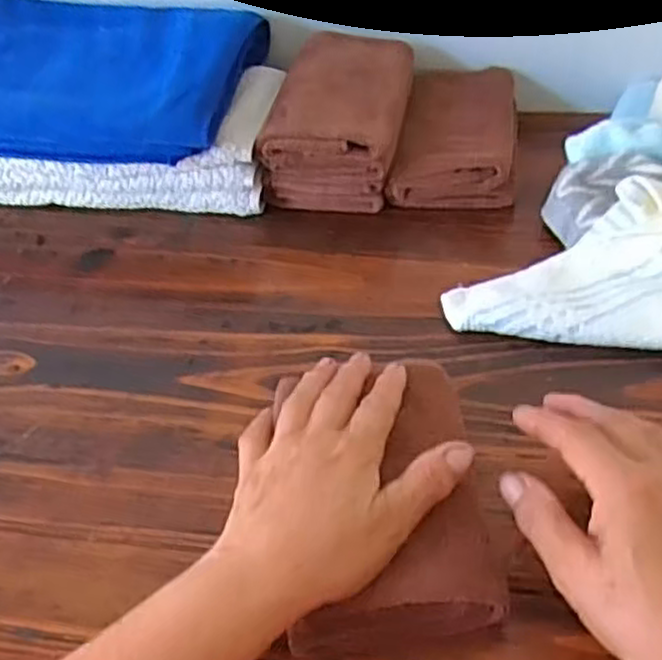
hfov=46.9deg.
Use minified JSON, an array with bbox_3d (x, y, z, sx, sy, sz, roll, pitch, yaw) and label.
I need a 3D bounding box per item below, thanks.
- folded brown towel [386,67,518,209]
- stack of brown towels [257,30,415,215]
[{"bbox_3d":[0.107,-0.160,0.641,0.093,0.055,0.148,4,44,12],"label":"folded brown towel"},{"bbox_3d":[0.010,-0.171,0.641,0.100,0.087,0.154,5,45,13],"label":"stack of brown towels"}]

